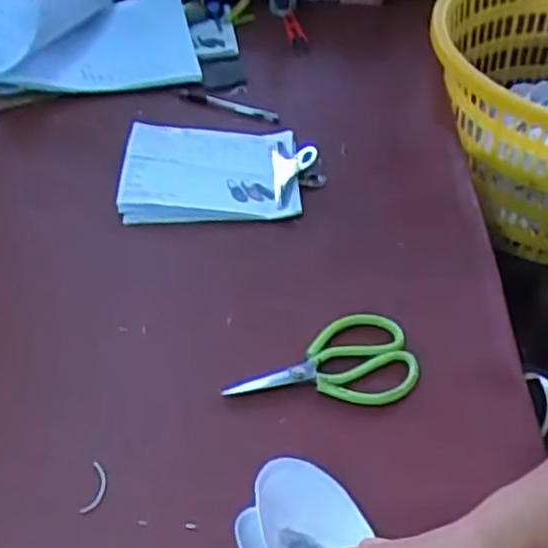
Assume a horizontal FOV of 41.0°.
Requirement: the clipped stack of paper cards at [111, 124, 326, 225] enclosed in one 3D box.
[{"bbox_3d":[-0.069,-0.138,0.932,0.248,0.024,0.178,-1,49,-5],"label":"clipped stack of paper cards"}]

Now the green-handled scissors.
[{"bbox_3d":[0.045,0.088,0.727,0.185,0.020,0.095,-5,49,-8],"label":"green-handled scissors"}]

